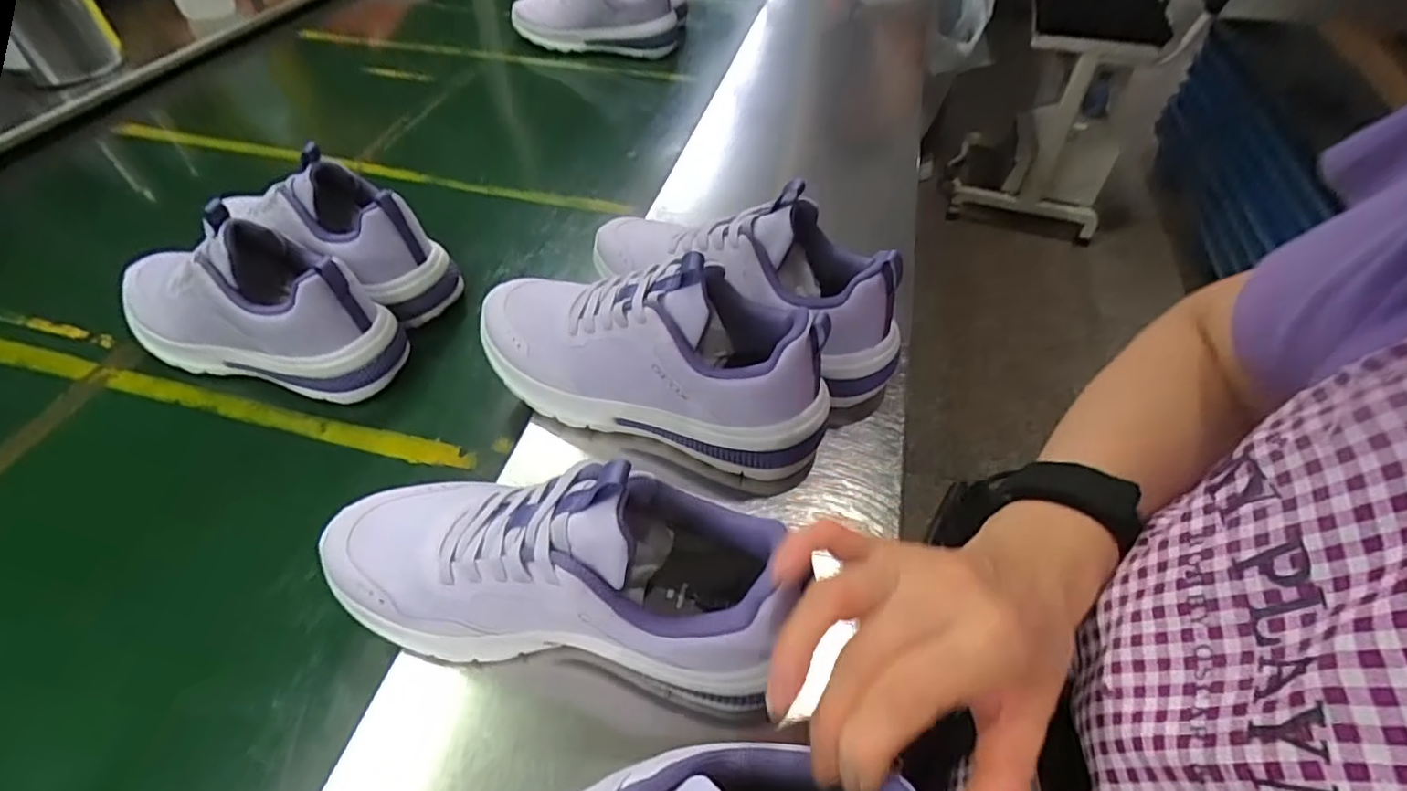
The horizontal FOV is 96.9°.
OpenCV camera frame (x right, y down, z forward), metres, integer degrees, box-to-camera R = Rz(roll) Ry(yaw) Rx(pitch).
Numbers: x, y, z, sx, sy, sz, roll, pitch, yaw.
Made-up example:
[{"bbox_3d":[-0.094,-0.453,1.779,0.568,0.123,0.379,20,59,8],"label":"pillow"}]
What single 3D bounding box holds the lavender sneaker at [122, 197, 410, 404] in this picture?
[{"bbox_3d":[-0.368,-0.076,0.500,0.245,0.132,0.082,12,50,8],"label":"lavender sneaker"}]

